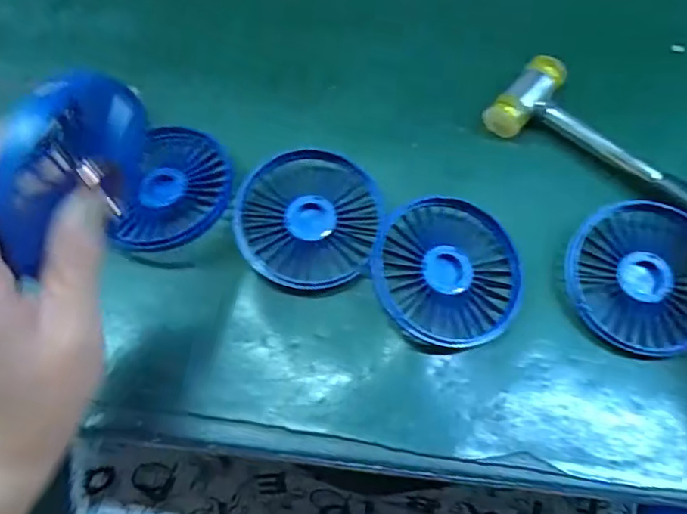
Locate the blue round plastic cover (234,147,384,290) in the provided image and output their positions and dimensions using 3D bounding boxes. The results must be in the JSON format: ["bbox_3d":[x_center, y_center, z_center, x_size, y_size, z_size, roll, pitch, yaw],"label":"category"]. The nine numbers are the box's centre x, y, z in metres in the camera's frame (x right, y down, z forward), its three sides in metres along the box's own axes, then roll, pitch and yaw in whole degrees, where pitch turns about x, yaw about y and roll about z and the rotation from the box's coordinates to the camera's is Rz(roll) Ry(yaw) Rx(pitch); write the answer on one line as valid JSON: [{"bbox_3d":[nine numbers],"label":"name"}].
[{"bbox_3d":[-0.020,-0.026,0.351,0.082,0.020,0.088,-1,68,2],"label":"blue round plastic cover"}]

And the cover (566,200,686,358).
[{"bbox_3d":[0.174,0.011,0.335,0.083,0.016,0.087,-1,68,2],"label":"cover"}]

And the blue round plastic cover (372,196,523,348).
[{"bbox_3d":[0.061,0.006,0.335,0.082,0.022,0.087,-1,68,2],"label":"blue round plastic cover"}]

